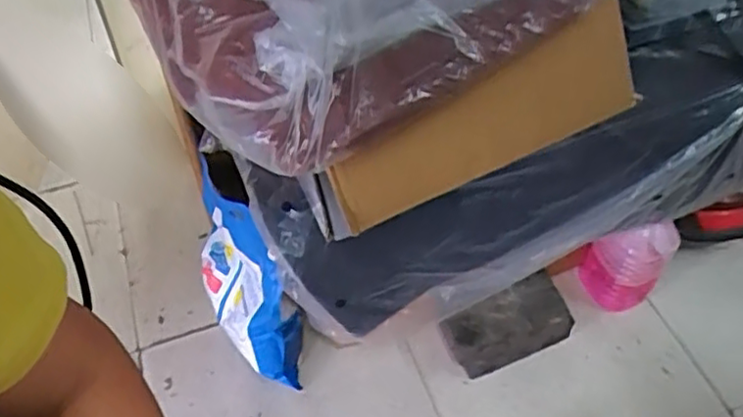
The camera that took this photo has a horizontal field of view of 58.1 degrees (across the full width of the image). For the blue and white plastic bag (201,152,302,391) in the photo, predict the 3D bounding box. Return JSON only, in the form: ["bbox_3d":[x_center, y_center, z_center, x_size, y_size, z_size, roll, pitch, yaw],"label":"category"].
[{"bbox_3d":[-0.289,0.144,1.434,0.140,0.441,0.397,-35,58,-24],"label":"blue and white plastic bag"}]

